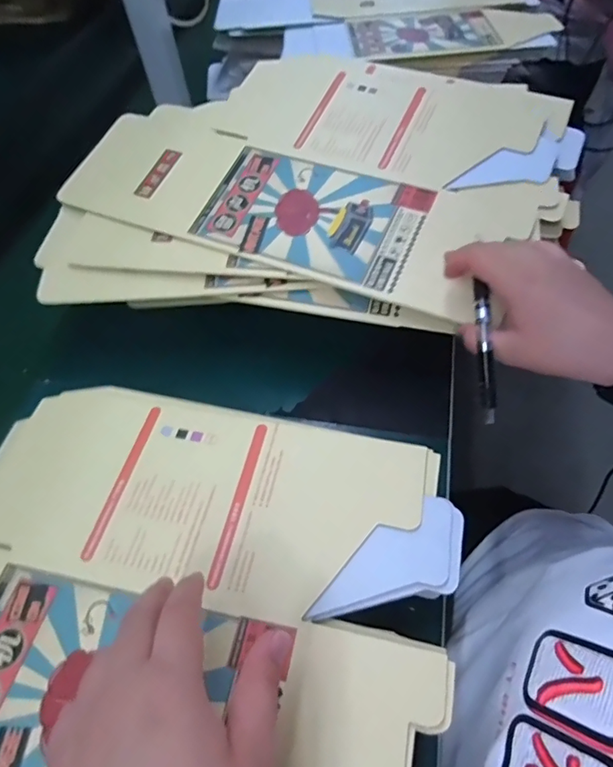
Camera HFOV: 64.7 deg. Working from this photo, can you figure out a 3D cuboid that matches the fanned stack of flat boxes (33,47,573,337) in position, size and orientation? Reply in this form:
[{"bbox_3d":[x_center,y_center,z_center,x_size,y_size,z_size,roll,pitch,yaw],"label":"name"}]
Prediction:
[{"bbox_3d":[0.005,-0.219,0.514,0.513,0.077,0.337,6,56,9],"label":"fanned stack of flat boxes"}]

